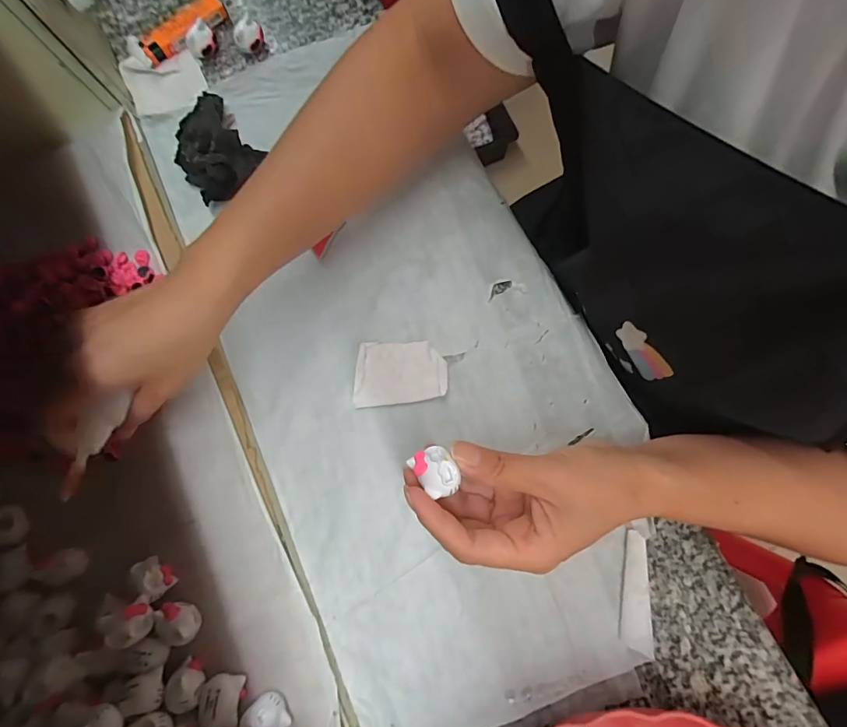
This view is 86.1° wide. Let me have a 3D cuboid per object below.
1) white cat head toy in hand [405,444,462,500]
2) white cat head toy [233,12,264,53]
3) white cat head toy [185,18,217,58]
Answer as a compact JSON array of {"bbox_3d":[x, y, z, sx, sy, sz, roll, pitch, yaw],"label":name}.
[{"bbox_3d":[0.006,0.053,0.225,0.019,0.009,0.024,-32,77,-6],"label":"white cat head toy in hand"},{"bbox_3d":[-0.145,-0.271,0.374,0.023,0.022,0.018,-18,76,-3],"label":"white cat head toy"},{"bbox_3d":[-0.187,-0.271,0.379,0.024,0.018,0.020,-28,77,-5],"label":"white cat head toy"}]

